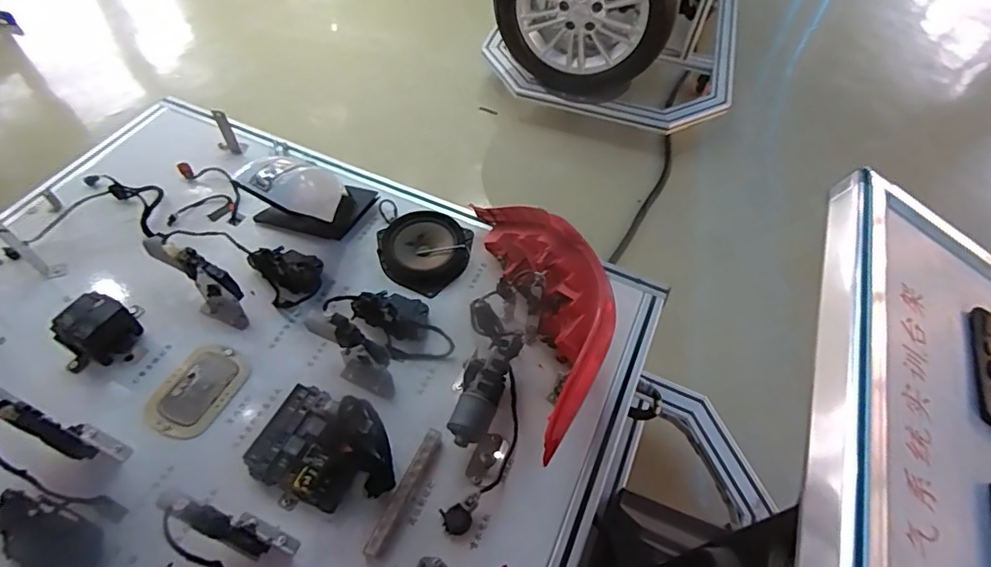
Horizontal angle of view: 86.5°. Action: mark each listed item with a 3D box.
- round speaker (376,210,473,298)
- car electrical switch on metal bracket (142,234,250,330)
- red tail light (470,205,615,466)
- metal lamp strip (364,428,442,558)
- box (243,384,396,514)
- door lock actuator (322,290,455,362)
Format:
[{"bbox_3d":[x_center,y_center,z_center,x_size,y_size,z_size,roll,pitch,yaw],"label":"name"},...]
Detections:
[{"bbox_3d":[-0.142,-0.074,1.041,0.183,0.040,0.167,2,55,-3],"label":"round speaker"},{"bbox_3d":[-0.511,-0.004,0.913,0.163,0.151,0.050,16,51,7],"label":"car electrical switch on metal bracket"},{"bbox_3d":[0.070,0.006,0.864,0.149,0.201,0.516,-11,41,-12],"label":"red tail light"},{"bbox_3d":[-0.132,0.305,0.778,0.020,0.034,0.190,22,56,11],"label":"metal lamp strip"},{"bbox_3d":[-0.253,0.246,0.777,0.205,0.090,0.152,23,57,12],"label":"box"},{"bbox_3d":[-0.170,0.066,0.927,0.207,0.061,0.115,28,58,15],"label":"door lock actuator"}]

